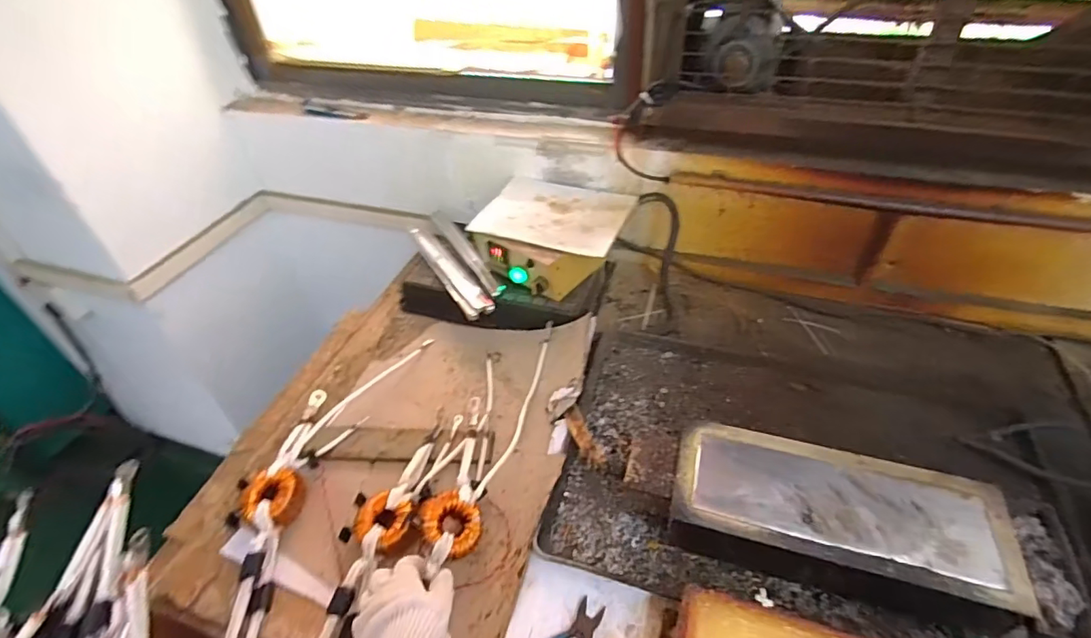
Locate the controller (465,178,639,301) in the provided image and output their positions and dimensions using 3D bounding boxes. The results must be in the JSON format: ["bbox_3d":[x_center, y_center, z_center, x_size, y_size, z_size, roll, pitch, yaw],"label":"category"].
[{"bbox_3d":[0.010,-0.153,0.956,0.254,0.092,0.226,18,46,22],"label":"controller"}]

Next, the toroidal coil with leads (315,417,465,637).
[{"bbox_3d":[-0.209,0.279,0.656,0.084,0.042,0.390,11,47,15],"label":"toroidal coil with leads"}]

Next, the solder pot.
[{"bbox_3d":[0.317,0.232,0.591,0.339,0.090,0.161,9,44,13],"label":"solder pot"}]

